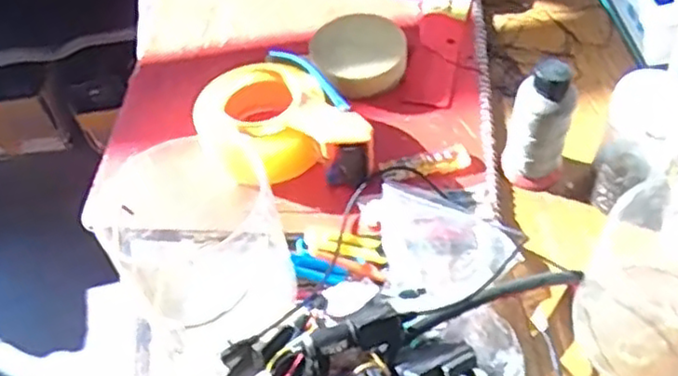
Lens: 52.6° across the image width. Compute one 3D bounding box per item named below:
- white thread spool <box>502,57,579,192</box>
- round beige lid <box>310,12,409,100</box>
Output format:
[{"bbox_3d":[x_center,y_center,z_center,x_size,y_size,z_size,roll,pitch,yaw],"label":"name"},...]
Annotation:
[{"bbox_3d":[0.179,-0.057,0.606,0.054,0.114,0.043,12,55,13],"label":"white thread spool"},{"bbox_3d":[0.022,-0.147,0.721,0.099,0.030,0.108,-2,53,3],"label":"round beige lid"}]

